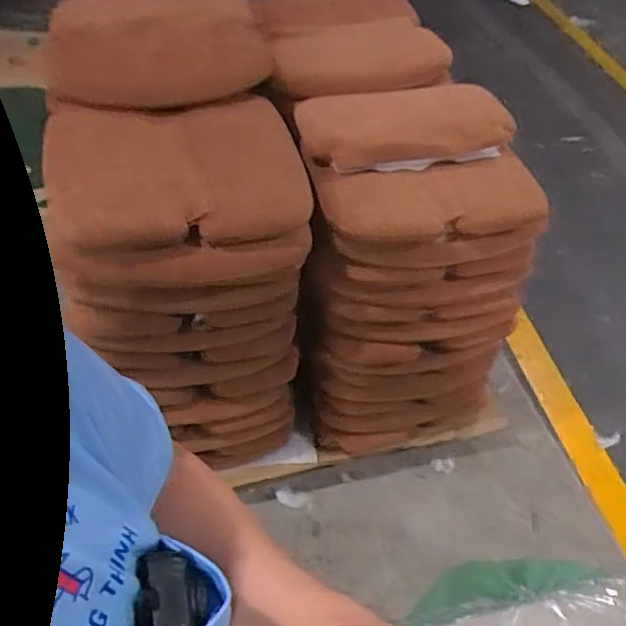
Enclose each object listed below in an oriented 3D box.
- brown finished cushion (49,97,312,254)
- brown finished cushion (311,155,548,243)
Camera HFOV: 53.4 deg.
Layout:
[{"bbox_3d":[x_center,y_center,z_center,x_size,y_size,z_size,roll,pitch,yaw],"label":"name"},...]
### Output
[{"bbox_3d":[-0.238,-0.267,1.124,0.446,0.086,0.411,-12,50,-14],"label":"brown finished cushion"},{"bbox_3d":[0.219,-0.221,1.175,0.419,0.050,0.189,-7,49,-10],"label":"brown finished cushion"}]

